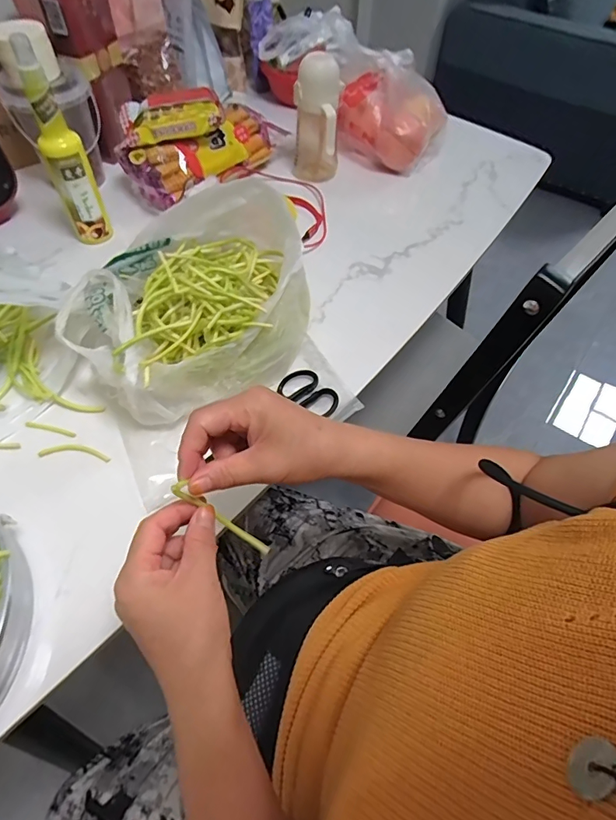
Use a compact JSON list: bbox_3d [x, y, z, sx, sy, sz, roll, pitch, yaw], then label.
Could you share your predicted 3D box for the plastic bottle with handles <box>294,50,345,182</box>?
[{"bbox_3d":[0.014,-0.455,0.726,0.071,0.175,0.075,3,56,0],"label":"plastic bottle with handles"}]

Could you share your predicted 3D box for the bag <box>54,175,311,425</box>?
[{"bbox_3d":[-0.132,-0.125,0.517,0.264,0.135,0.224,-21,59,-16],"label":"bag"}]

